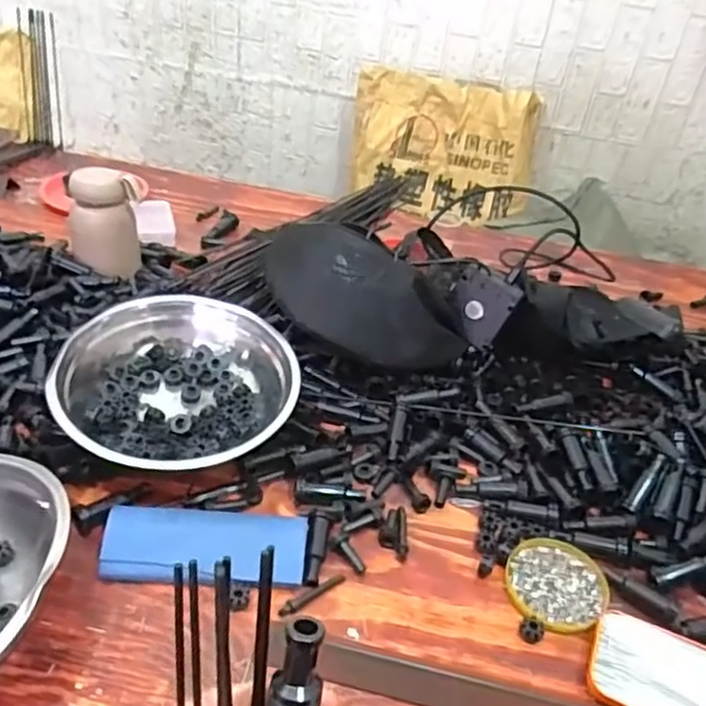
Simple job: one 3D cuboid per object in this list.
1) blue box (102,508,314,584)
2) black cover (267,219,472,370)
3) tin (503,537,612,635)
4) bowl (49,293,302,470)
[{"bbox_3d":[-0.120,0.158,0.556,0.159,0.020,0.071,3,37,-6],"label":"blue box"},{"bbox_3d":[0.013,-0.056,0.742,0.233,0.119,0.063,34,5,4],"label":"black cover"},{"bbox_3d":[0.172,0.196,0.573,0.081,0.010,0.085,5,37,-4],"label":"tin"},{"bbox_3d":[-0.167,0.024,0.647,0.217,0.094,0.193,-4,38,-15],"label":"bowl"}]

